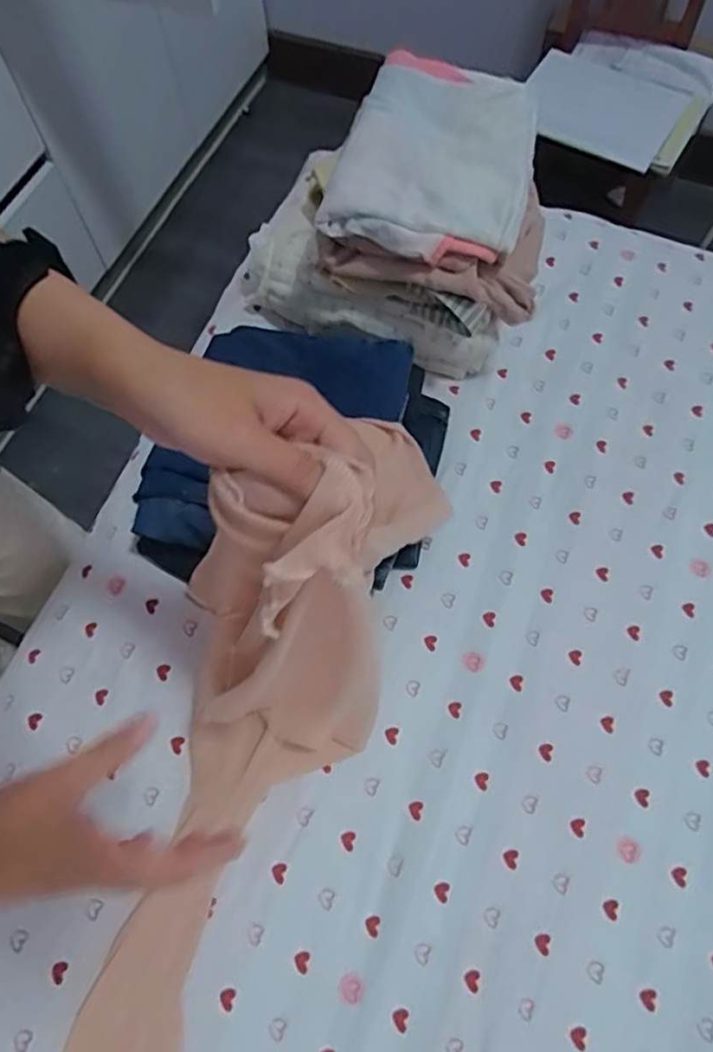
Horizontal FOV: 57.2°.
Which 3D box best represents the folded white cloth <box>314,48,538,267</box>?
[{"bbox_3d":[0.080,-0.383,0.678,0.205,0.042,0.257,8,65,5],"label":"folded white cloth"}]

